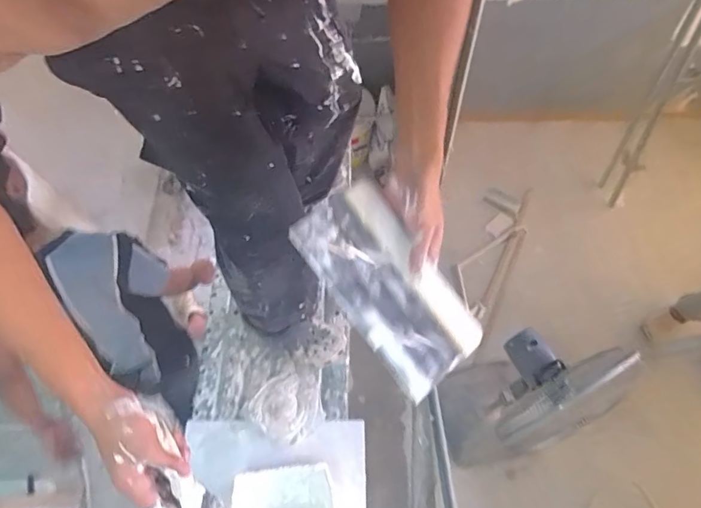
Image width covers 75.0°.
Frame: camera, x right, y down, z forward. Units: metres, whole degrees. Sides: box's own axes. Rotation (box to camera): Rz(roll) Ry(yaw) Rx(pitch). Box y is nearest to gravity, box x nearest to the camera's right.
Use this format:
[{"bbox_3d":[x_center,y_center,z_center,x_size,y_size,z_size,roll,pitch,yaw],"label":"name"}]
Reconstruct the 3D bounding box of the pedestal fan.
[{"bbox_3d":[0.593,0.542,1.683,0.397,1.076,0.337,-35,67,-13],"label":"pedestal fan"}]

